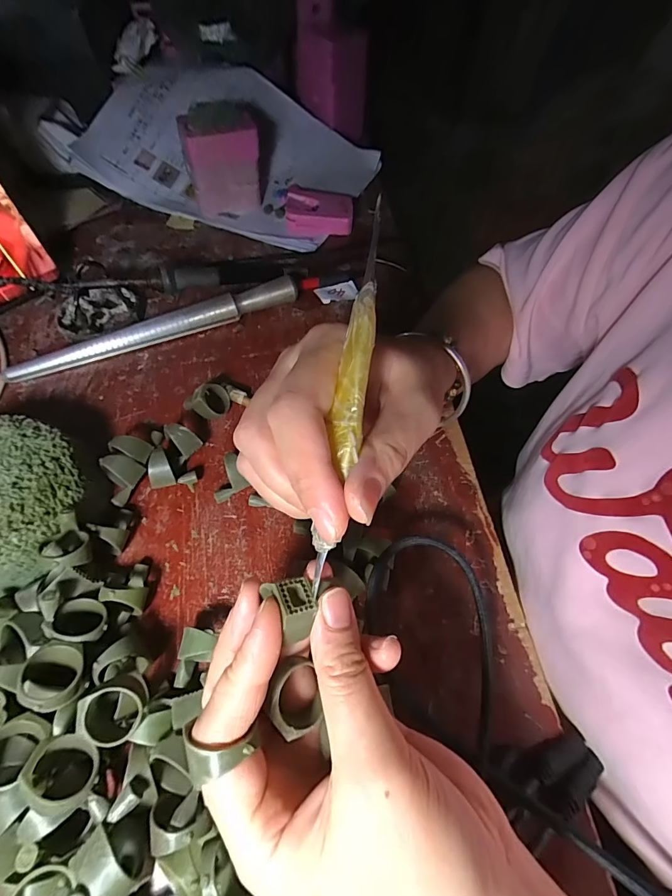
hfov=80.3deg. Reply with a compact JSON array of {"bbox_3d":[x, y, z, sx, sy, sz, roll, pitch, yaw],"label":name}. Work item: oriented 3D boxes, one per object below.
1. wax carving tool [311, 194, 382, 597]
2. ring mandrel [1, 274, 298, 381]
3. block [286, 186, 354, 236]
[{"bbox_3d":[0.004,-0.017,0.151,0.009,0.009,0.148,10,94,3],"label":"wax carving tool"},{"bbox_3d":[-0.146,-0.100,0.335,0.237,0.025,0.019,-22,63,-15],"label":"ring mandrel"},{"bbox_3d":[-0.018,-0.258,0.434,0.069,0.027,0.046,-2,59,-4],"label":"block"}]

